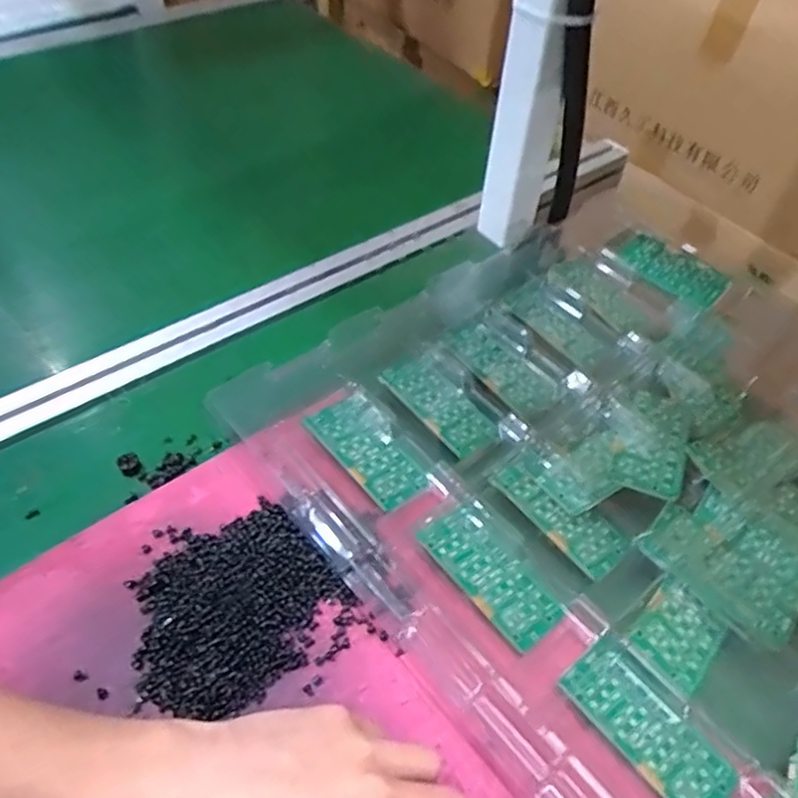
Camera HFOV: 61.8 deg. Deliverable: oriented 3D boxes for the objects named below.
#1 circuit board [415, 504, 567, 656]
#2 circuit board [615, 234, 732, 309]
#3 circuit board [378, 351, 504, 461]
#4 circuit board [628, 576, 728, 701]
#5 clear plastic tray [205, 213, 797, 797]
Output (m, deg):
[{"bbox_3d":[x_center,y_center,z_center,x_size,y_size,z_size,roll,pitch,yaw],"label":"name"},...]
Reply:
[{"bbox_3d":[0.055,0.106,0.404,0.041,0.007,0.090,-34,59,-25],"label":"circuit board"},{"bbox_3d":[0.242,-0.114,0.588,0.048,0.009,0.092,-37,61,-27],"label":"circuit board"},{"bbox_3d":[0.031,0.003,0.491,0.046,0.004,0.094,-26,59,-33],"label":"circuit board"},{"bbox_3d":[0.164,0.139,0.390,0.044,0.004,0.054,44,60,12],"label":"circuit board"},{"bbox_3d":[0.221,0.080,0.433,0.440,0.030,0.573,-34,59,-25],"label":"clear plastic tray"}]

